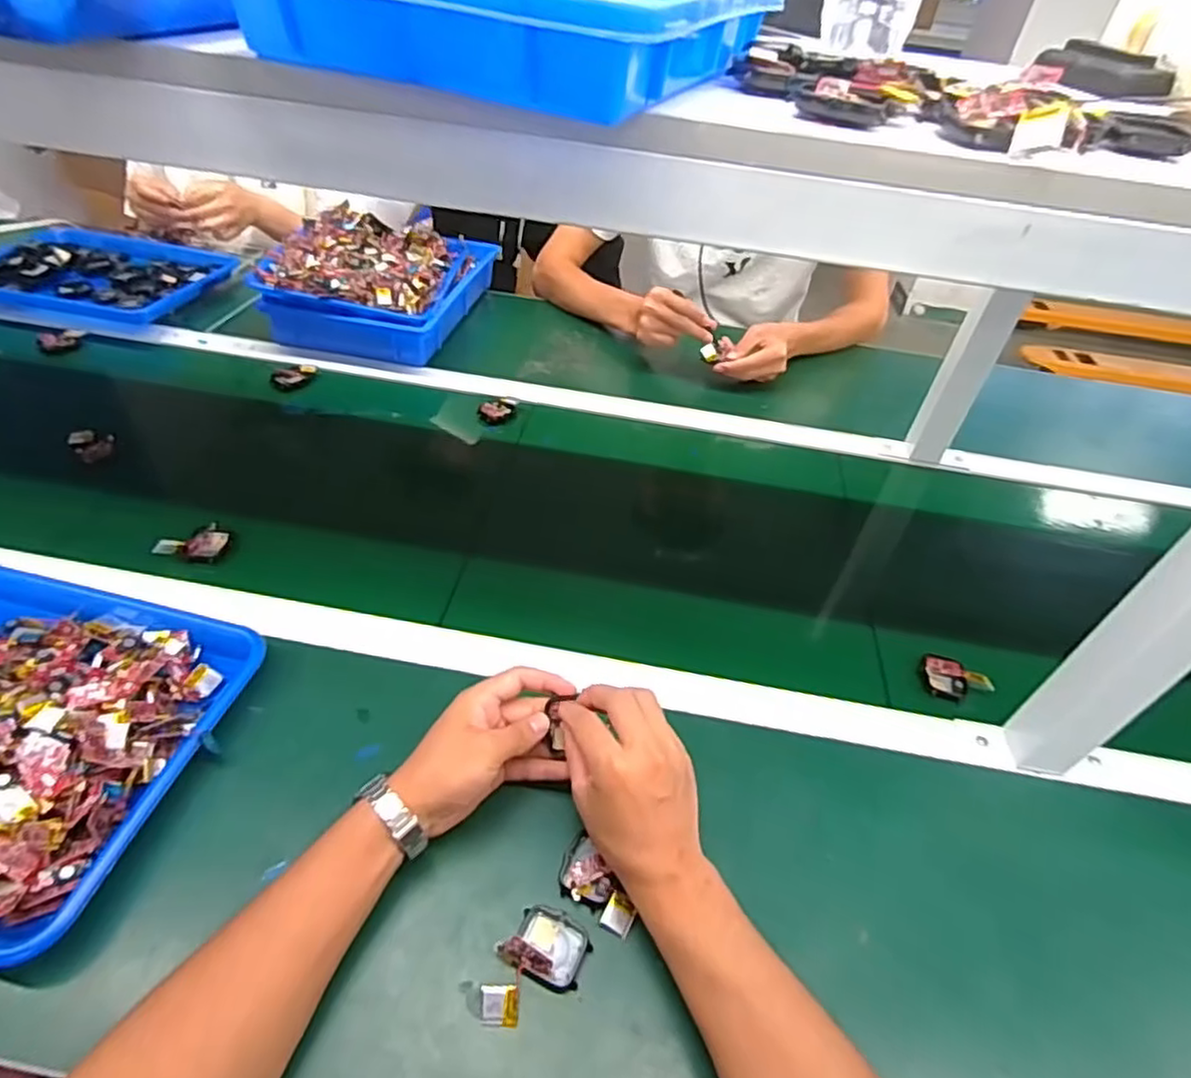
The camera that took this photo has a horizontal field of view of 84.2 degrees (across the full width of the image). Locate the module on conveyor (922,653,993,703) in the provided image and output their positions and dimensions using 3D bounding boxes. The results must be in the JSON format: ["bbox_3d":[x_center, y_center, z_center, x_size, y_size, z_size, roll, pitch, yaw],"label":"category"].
[{"bbox_3d":[0.331,0.129,0.605,0.056,0.014,0.043,18,45,13],"label":"module on conveyor"}]

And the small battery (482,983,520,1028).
[{"bbox_3d":[-0.058,0.282,0.399,0.023,0.006,0.021,3,58,-6],"label":"small battery"}]

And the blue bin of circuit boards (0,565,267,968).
[{"bbox_3d":[-0.454,0.124,0.478,0.336,0.056,0.262,13,44,7],"label":"blue bin of circuit boards"}]

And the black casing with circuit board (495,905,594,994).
[{"bbox_3d":[-0.030,0.259,0.422,0.051,0.017,0.041,21,46,16],"label":"black casing with circuit board"}]

